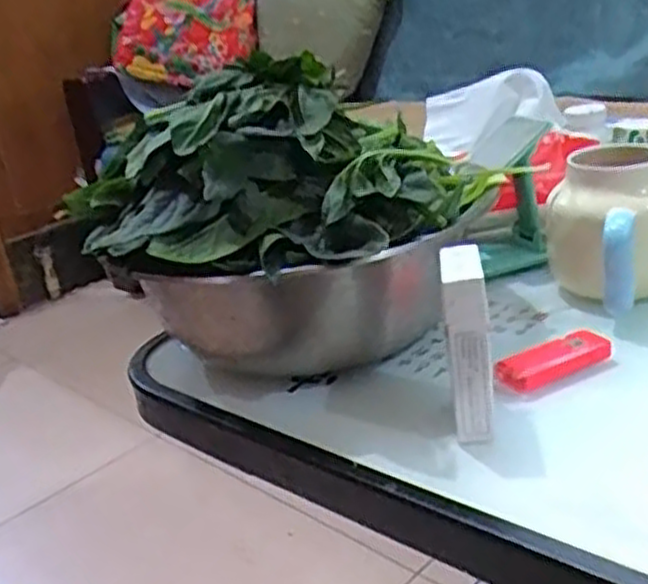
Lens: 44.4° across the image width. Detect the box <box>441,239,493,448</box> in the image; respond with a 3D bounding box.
[{"bbox_3d":[0.080,0.031,0.442,0.021,0.101,0.049,-5,20,8],"label":"box"}]

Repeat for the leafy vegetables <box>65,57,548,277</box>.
[{"bbox_3d":[-0.034,-0.088,0.512,0.231,0.098,0.211,11,29,40],"label":"leafy vegetables"}]

